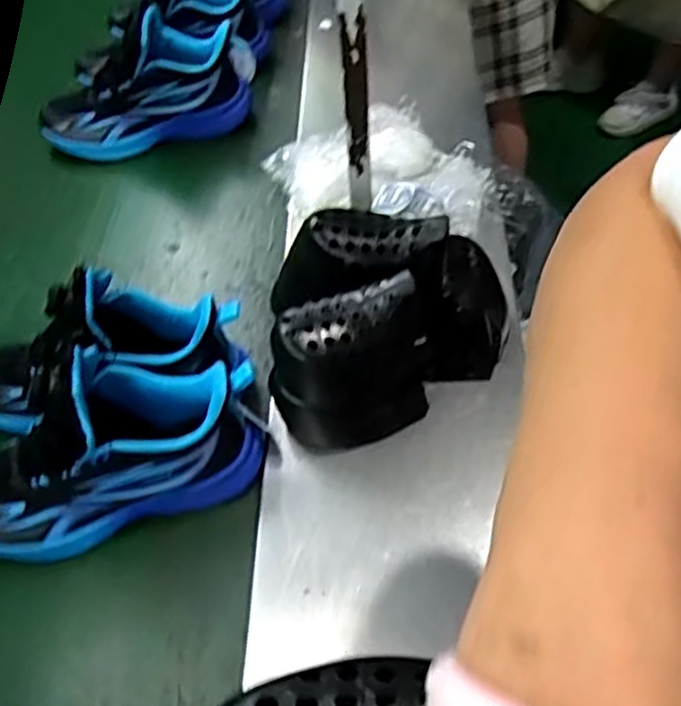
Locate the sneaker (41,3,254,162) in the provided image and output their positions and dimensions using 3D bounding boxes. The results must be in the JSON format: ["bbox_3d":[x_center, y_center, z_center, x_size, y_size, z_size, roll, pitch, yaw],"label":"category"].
[{"bbox_3d":[-0.251,-0.346,0.895,0.265,0.137,0.102,-14,54,-6],"label":"sneaker"}]

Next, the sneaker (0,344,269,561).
[{"bbox_3d":[-0.201,0.075,0.560,0.267,0.144,0.102,-17,54,-9],"label":"sneaker"}]

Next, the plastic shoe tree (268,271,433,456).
[{"bbox_3d":[0.008,0.015,0.587,0.126,0.144,0.063,-10,54,-3],"label":"plastic shoe tree"}]

